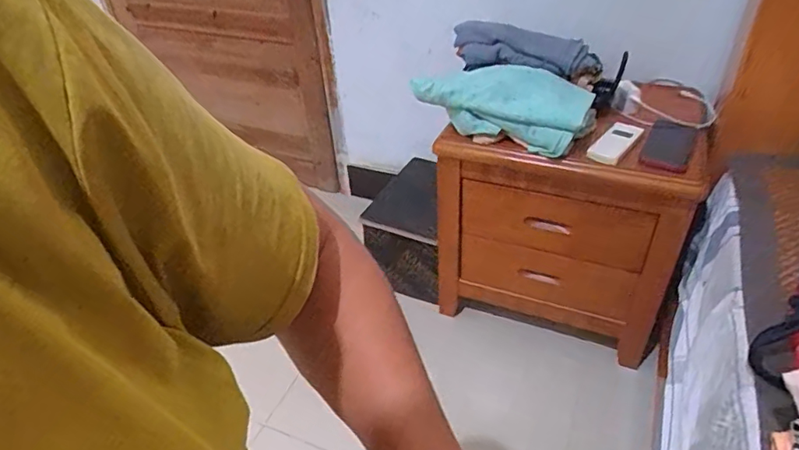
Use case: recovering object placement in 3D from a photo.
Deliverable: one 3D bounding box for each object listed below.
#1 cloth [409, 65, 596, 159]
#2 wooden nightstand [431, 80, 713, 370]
[{"bbox_3d":[0.206,-0.243,0.998,0.318,0.090,0.177,15,43,23],"label":"cloth"},{"bbox_3d":[0.366,-0.049,1.169,0.479,0.466,0.345,14,42,21],"label":"wooden nightstand"}]

